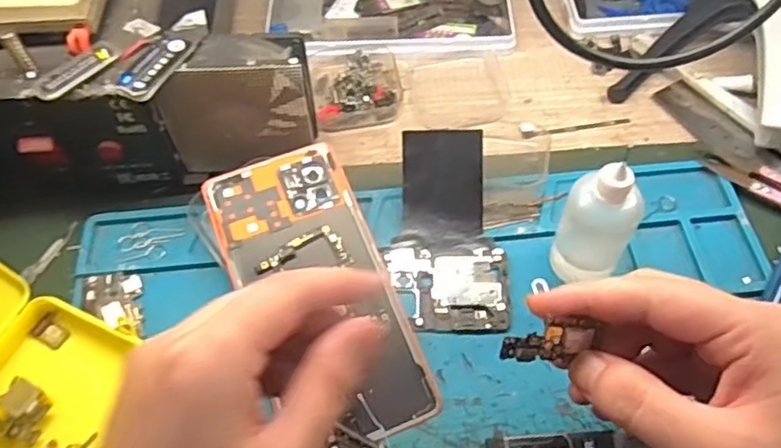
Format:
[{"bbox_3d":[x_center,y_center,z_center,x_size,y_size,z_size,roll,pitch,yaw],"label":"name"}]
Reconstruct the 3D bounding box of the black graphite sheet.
[{"bbox_3d":[0.030,-0.022,0.347,0.044,0.004,0.061,-1,97,10],"label":"black graphite sheet"}]

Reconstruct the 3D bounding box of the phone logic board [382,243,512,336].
[{"bbox_3d":[0.031,0.034,0.333,0.065,0.004,0.050,1,58,3],"label":"phone logic board"}]

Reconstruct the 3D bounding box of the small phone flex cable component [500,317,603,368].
[{"bbox_3d":[0.062,0.047,0.241,0.042,0.019,0.004,-1,12,-15],"label":"small phone flex cable component"}]

